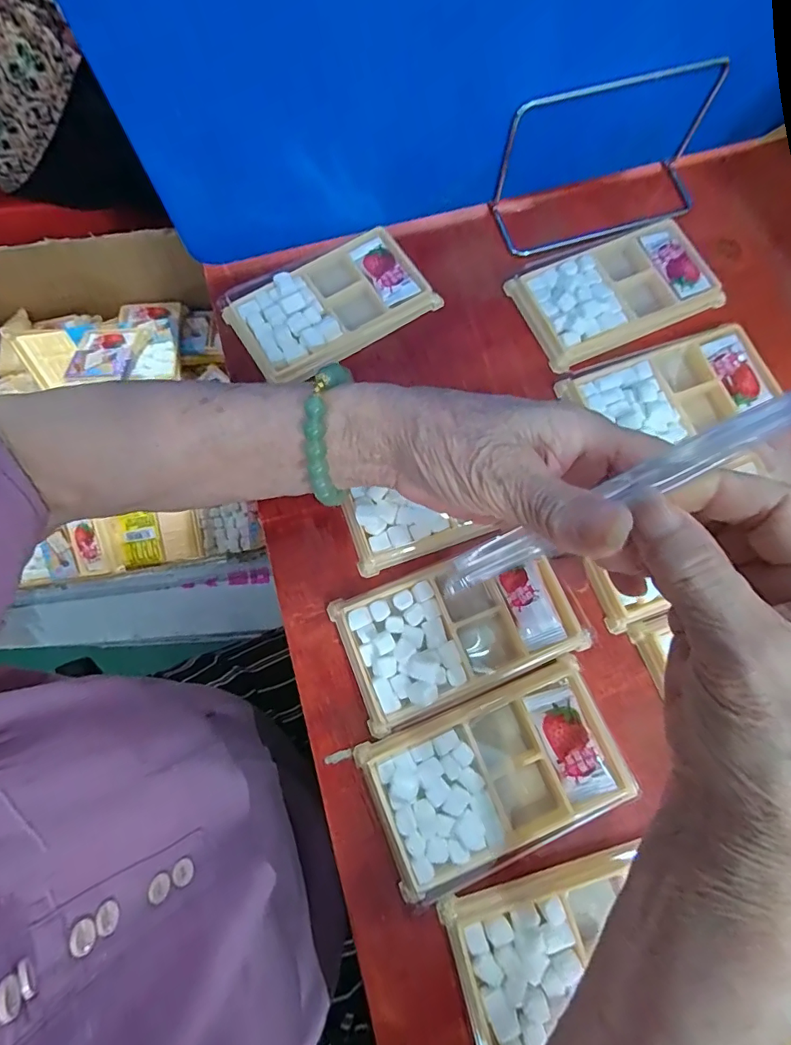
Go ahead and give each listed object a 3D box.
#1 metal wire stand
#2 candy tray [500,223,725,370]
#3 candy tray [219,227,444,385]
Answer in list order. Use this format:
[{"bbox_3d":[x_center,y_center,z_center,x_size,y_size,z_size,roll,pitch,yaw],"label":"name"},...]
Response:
[{"bbox_3d":[0.152,-0.243,0.341,0.150,0.086,0.055,-14,77,-2],"label":"metal wire stand"},{"bbox_3d":[0.157,-0.164,0.346,0.134,0.013,0.079,-21,77,-4],"label":"candy tray"},{"bbox_3d":[-0.046,-0.154,0.345,0.132,0.018,0.081,-33,78,-7],"label":"candy tray"}]

